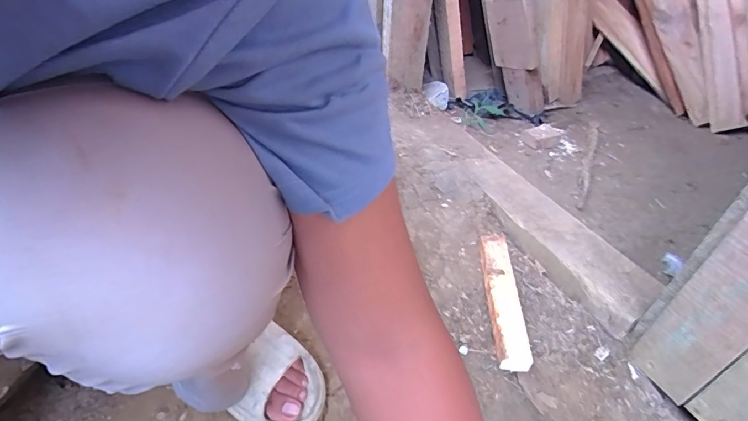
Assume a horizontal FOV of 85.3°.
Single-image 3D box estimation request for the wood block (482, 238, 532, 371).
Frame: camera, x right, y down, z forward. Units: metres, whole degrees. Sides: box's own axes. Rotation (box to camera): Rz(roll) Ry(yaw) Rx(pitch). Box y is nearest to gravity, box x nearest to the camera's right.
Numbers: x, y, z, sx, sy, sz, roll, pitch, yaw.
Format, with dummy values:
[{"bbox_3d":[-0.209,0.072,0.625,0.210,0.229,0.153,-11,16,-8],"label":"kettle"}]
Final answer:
[{"bbox_3d":[0.225,0.142,0.717,0.053,0.043,0.295,7,39,2],"label":"wood block"}]

